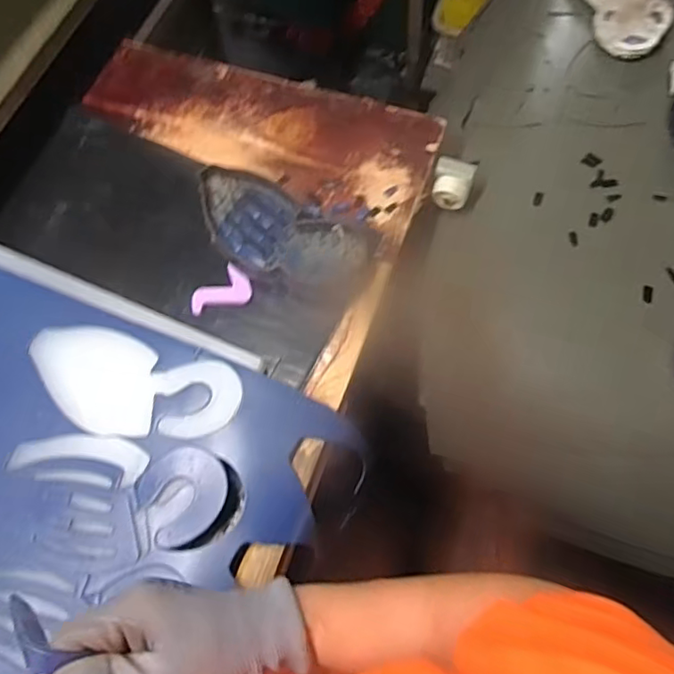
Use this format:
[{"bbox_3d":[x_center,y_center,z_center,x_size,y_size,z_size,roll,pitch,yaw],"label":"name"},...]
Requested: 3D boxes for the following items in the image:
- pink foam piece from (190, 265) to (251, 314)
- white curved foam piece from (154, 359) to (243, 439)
[{"bbox_3d":[-0.127,-0.046,0.639,0.068,0.005,0.045,-41,87,-6],"label":"pink foam piece"},{"bbox_3d":[-0.135,0.060,0.568,0.083,0.009,0.075,-15,68,-3],"label":"white curved foam piece"}]

